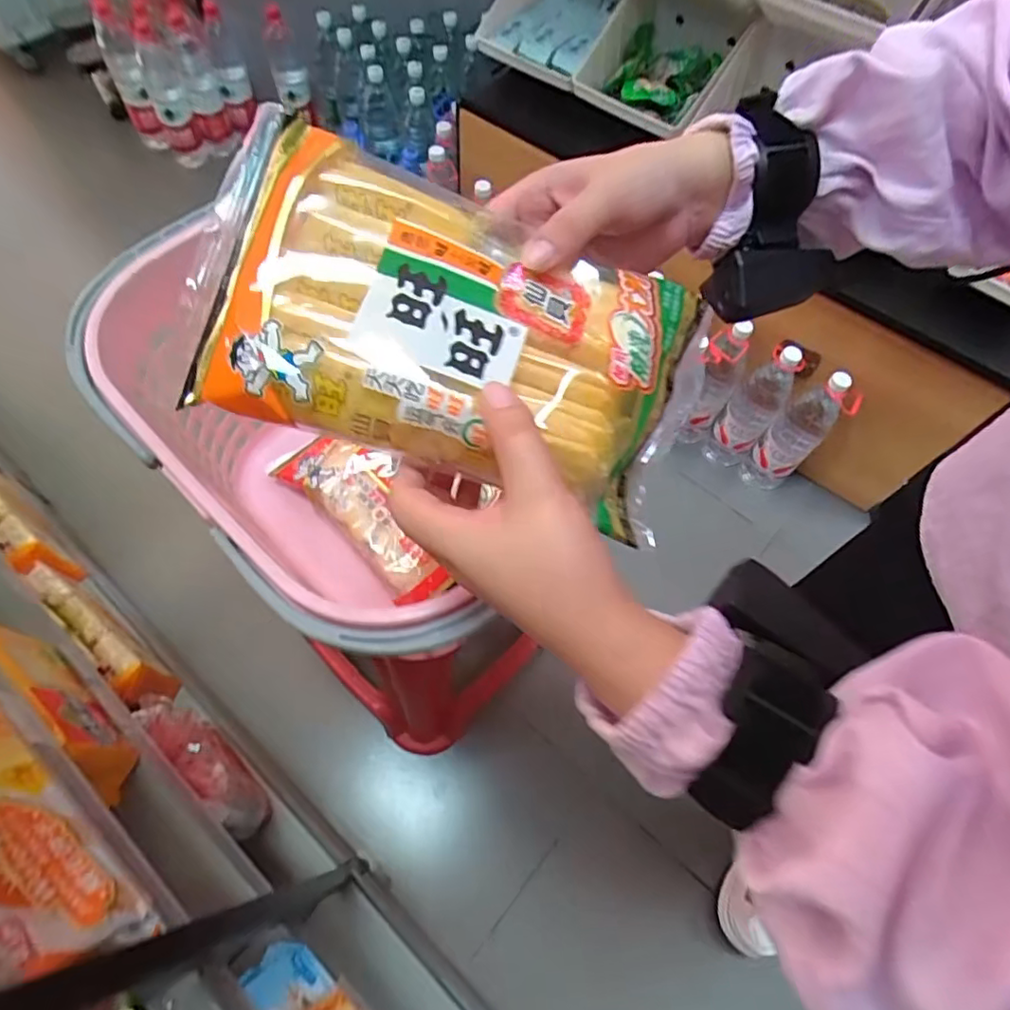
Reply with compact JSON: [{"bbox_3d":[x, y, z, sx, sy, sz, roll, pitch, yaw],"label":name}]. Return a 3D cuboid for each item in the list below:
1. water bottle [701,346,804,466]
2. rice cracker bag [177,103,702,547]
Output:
[{"bbox_3d":[0.494,-0.186,1.179,0.086,0.308,0.071,40,66,16],"label":"water bottle"},{"bbox_3d":[-0.024,-0.079,0.274,0.217,0.050,0.129,19,83,-9],"label":"rice cracker bag"}]

